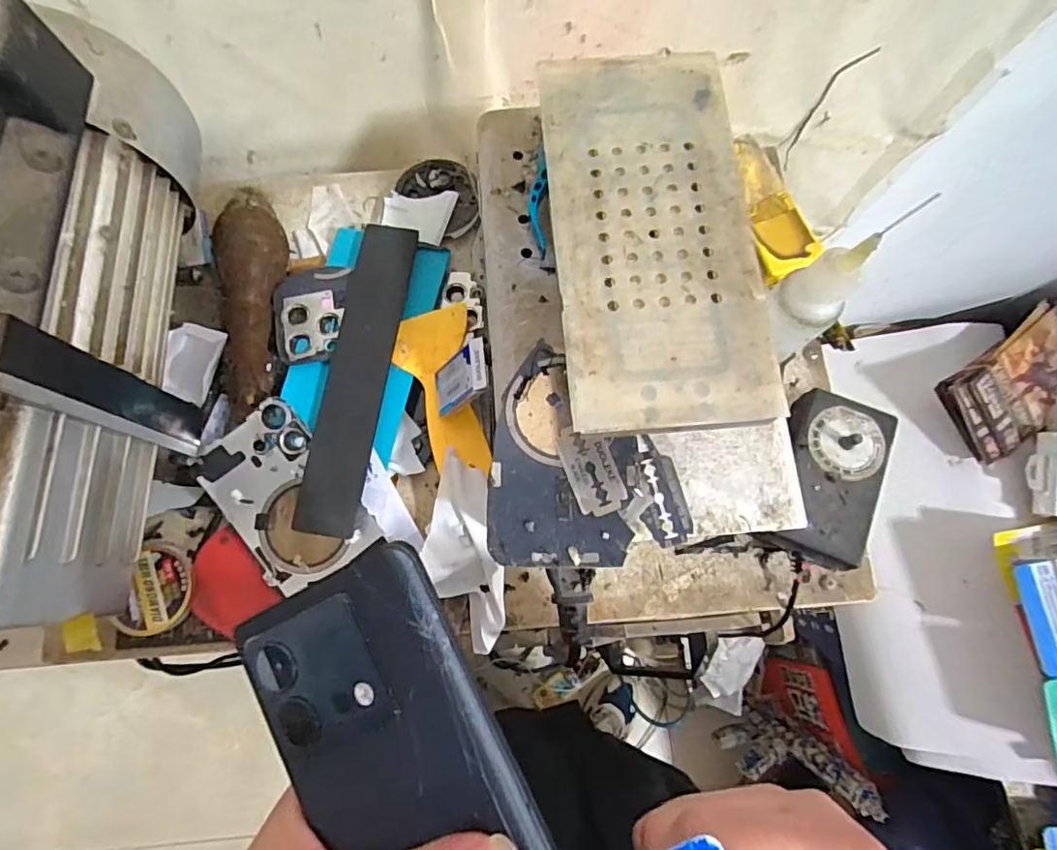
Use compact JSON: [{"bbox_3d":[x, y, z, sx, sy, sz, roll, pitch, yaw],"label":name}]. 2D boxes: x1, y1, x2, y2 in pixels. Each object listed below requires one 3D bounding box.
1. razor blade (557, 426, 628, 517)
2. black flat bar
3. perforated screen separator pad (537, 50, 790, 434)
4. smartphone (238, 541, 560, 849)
[{"bbox_3d":[0.029,0.019,0.248,0.023,0.004,0.041,-17,75,-7],"label":"razor blade"},{"bbox_3d":[-0.099,-0.031,0.321,0.035,0.007,0.186,9,78,0],"label":"black flat bar"},{"bbox_3d":[0.050,-0.081,0.223,0.079,0.006,0.168,-3,74,-3],"label":"perforated screen separator pad"},{"bbox_3d":[-0.029,0.121,0.159,0.072,0.006,0.161,-30,81,17],"label":"smartphone"}]

